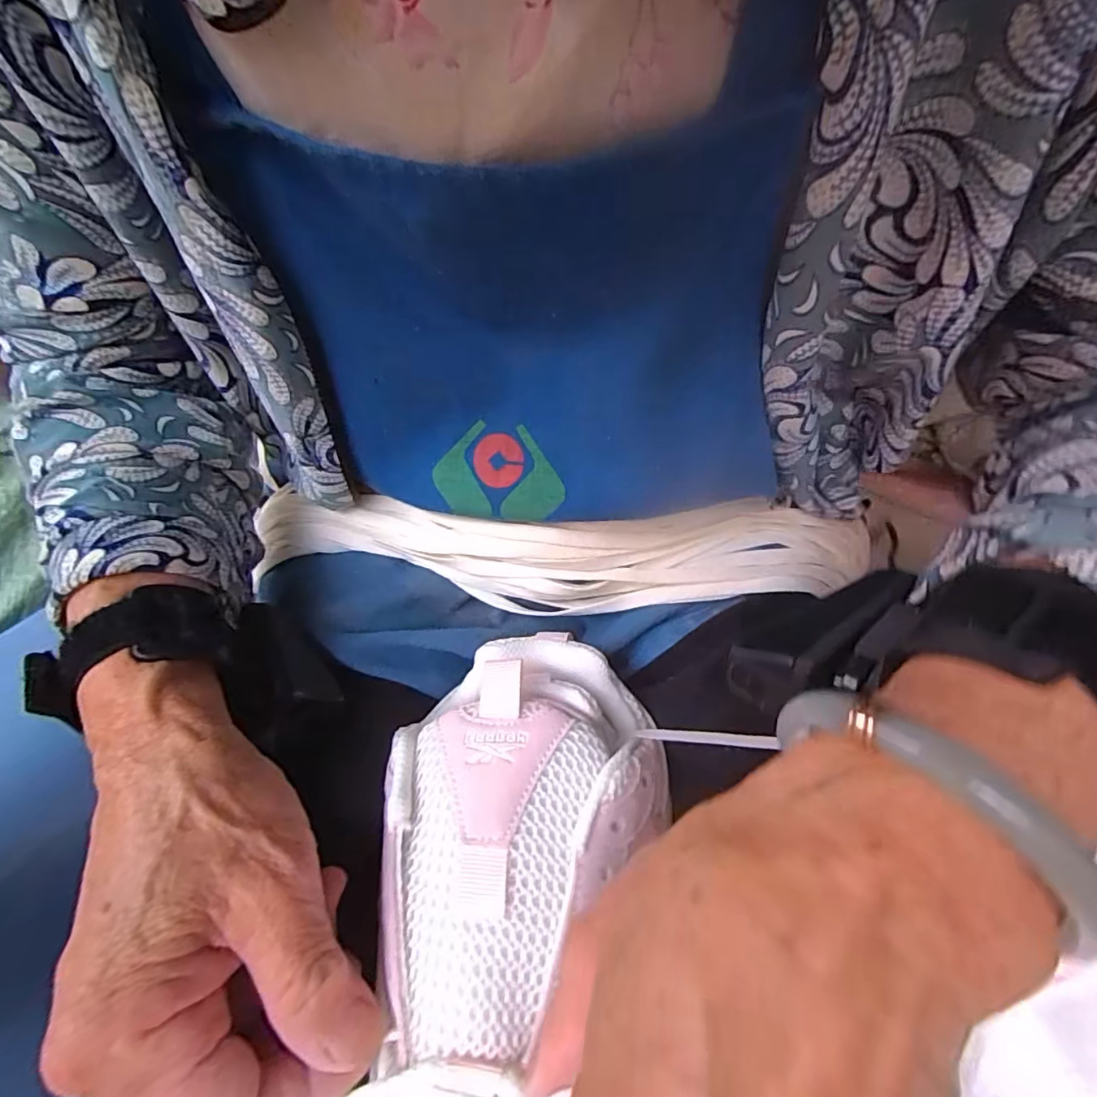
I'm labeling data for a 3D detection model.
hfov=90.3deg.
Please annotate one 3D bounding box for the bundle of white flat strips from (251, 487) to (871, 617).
[{"bbox_3d":[-0.007,0.004,0.300,0.351,0.033,0.066,2,60,5],"label":"bundle of white flat strips"}]

